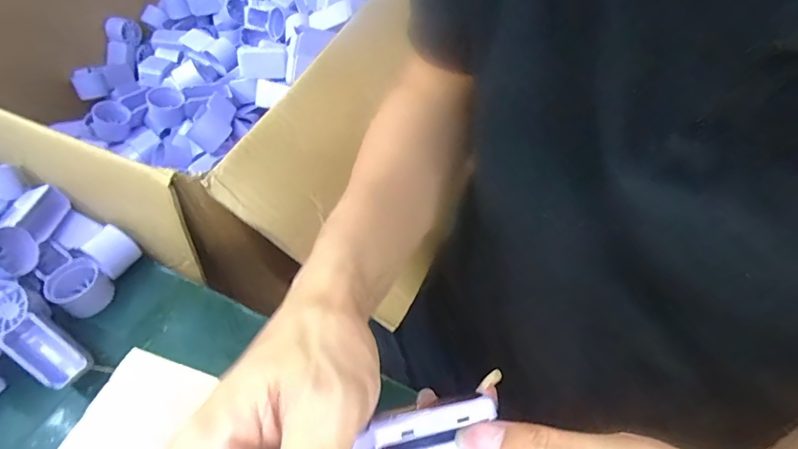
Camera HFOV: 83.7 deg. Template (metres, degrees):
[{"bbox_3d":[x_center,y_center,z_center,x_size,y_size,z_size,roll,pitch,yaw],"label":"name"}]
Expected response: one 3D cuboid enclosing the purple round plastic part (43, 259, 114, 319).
[{"bbox_3d":[-0.271,0.053,0.377,0.039,0.030,0.041,0,53,0],"label":"purple round plastic part"}]

